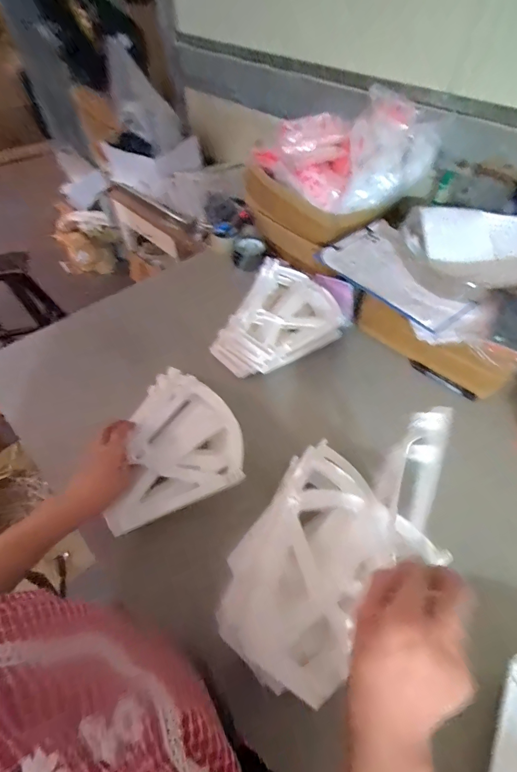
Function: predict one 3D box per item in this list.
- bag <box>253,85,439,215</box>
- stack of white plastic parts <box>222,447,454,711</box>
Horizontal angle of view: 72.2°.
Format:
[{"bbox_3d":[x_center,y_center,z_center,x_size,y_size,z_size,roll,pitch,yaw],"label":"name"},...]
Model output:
[{"bbox_3d":[0.193,-0.521,0.784,0.350,0.178,0.209,26,57,19],"label":"bag"},{"bbox_3d":[0.070,0.230,0.480,0.273,0.051,0.217,-35,60,-23],"label":"stack of white plastic parts"}]

